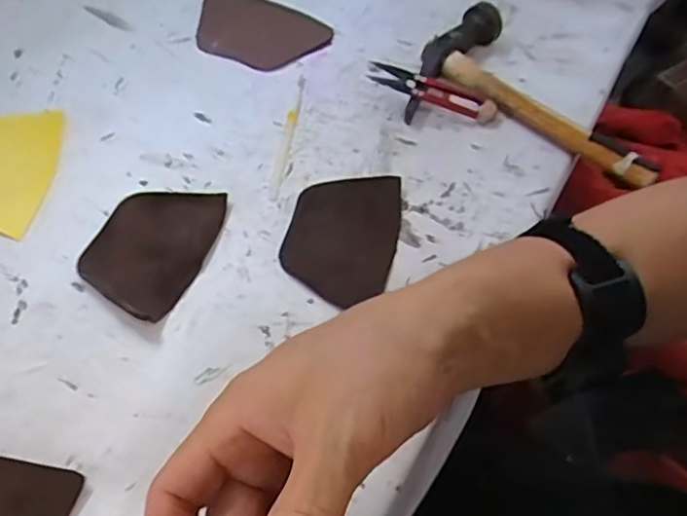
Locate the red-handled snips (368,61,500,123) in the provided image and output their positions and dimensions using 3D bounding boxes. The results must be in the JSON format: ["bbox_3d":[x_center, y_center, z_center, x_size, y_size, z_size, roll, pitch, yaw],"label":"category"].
[{"bbox_3d":[0.072,-0.130,0.460,0.100,0.014,0.018,18,57,-7],"label":"red-handled snips"}]

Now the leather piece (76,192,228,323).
[{"bbox_3d":[-0.125,-0.011,0.380,0.070,0.012,0.099,21,59,10],"label":"leather piece"}]

